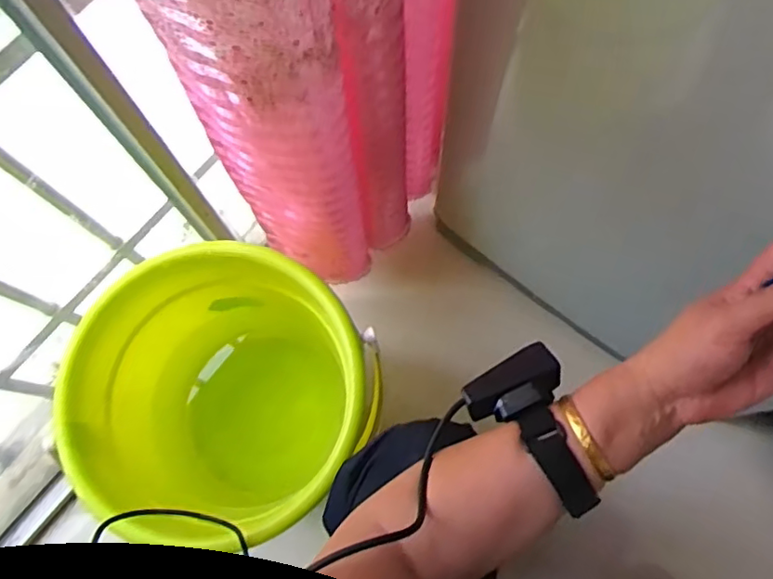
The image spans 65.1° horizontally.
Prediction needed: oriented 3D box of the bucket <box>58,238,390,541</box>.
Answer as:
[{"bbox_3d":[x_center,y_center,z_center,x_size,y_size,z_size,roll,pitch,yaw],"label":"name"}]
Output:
[{"bbox_3d":[-0.165,0.139,0.802,0.310,0.372,0.284,7,74,4],"label":"bucket"}]

